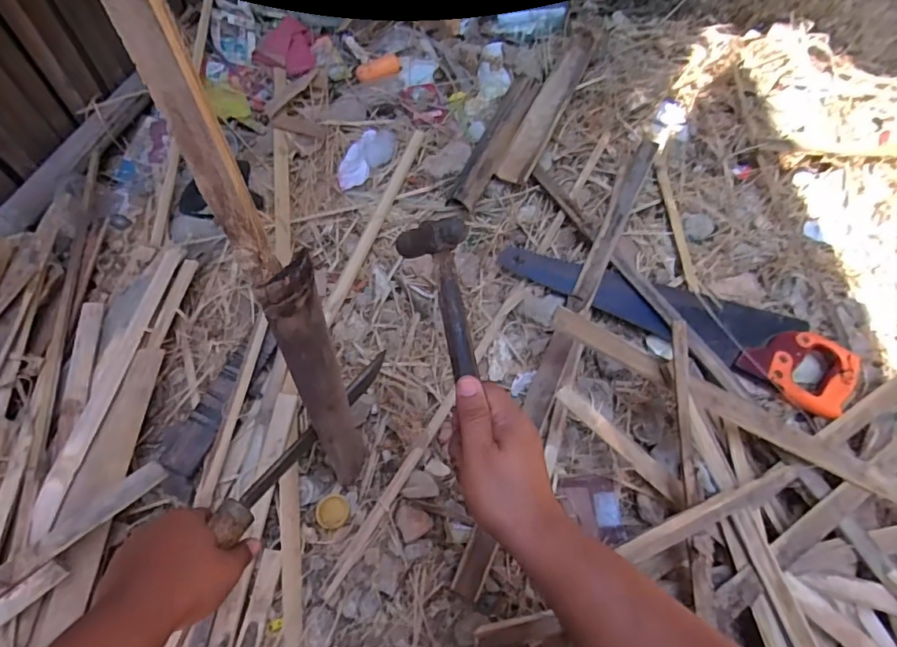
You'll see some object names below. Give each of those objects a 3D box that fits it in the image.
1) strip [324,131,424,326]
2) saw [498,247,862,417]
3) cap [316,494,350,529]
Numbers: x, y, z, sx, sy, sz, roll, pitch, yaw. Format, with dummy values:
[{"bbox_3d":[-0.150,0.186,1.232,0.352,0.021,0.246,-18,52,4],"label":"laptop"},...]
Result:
[{"bbox_3d":[-0.108,-0.161,0.799,0.019,0.013,0.368,19,61,4],"label":"strip"},{"bbox_3d":[0.323,-0.025,0.748,0.496,0.033,0.125,27,61,9],"label":"saw"},{"bbox_3d":[-0.140,0.227,0.632,0.038,0.006,0.040,3,61,-5],"label":"cap"}]

